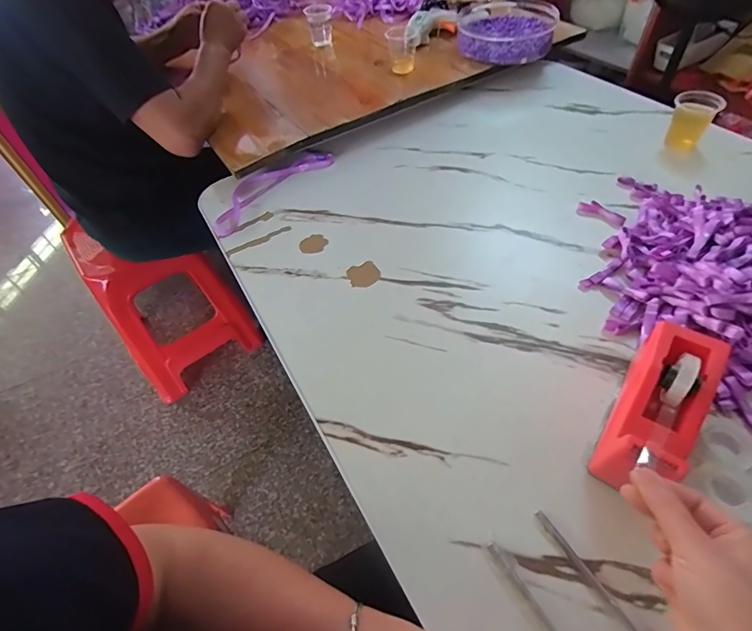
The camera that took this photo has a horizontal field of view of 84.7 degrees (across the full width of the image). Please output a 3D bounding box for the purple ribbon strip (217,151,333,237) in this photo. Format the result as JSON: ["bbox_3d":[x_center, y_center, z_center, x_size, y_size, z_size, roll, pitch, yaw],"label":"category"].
[{"bbox_3d":[-0.180,-0.215,0.686,0.072,0.015,0.245,32,61,26],"label":"purple ribbon strip"}]

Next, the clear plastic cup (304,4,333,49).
[{"bbox_3d":[-0.127,-0.658,0.934,0.060,0.072,0.053,-10,51,-3],"label":"clear plastic cup"}]

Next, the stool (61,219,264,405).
[{"bbox_3d":[-0.615,-0.039,1.212,0.327,0.454,0.321,-35,57,-21],"label":"stool"}]

